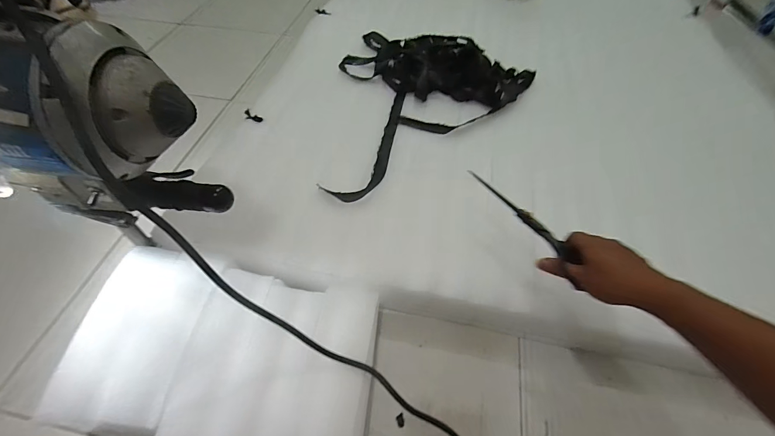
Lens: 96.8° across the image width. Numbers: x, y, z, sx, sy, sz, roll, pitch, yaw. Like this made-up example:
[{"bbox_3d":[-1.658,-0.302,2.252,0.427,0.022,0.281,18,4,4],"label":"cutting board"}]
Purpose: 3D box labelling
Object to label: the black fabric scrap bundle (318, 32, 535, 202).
[{"bbox_3d":[0.013,-0.331,0.814,0.612,0.067,0.427,-34,61,-24],"label":"black fabric scrap bundle"}]

